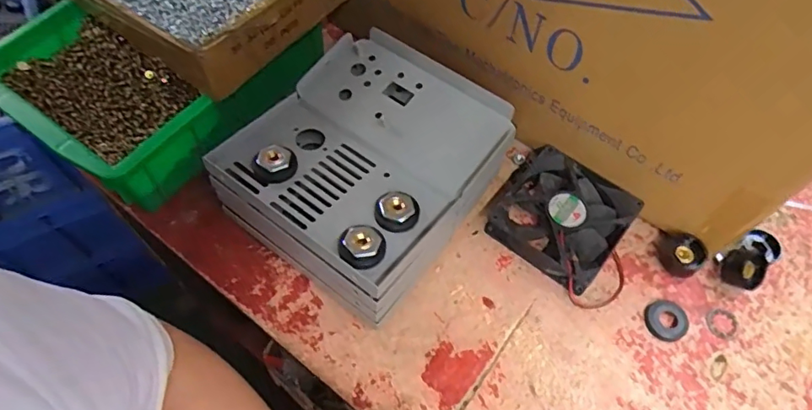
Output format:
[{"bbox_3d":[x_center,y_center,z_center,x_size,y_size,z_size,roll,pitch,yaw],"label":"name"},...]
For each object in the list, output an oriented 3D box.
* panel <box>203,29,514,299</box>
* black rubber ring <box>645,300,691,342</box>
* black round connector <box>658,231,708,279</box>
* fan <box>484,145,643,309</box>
[{"bbox_3d":[-0.029,-0.042,0.395,0.162,0.032,0.175,34,64,16],"label":"panel"},{"bbox_3d":[0.195,0.086,0.403,0.032,0.004,0.030,1,60,-2],"label":"black rubber ring"},{"bbox_3d":[0.215,0.037,0.420,0.028,0.026,0.035,-32,67,-19],"label":"black round connector"},{"bbox_3d":[0.129,0.012,0.432,0.106,0.027,0.094,34,64,16],"label":"fan"}]

